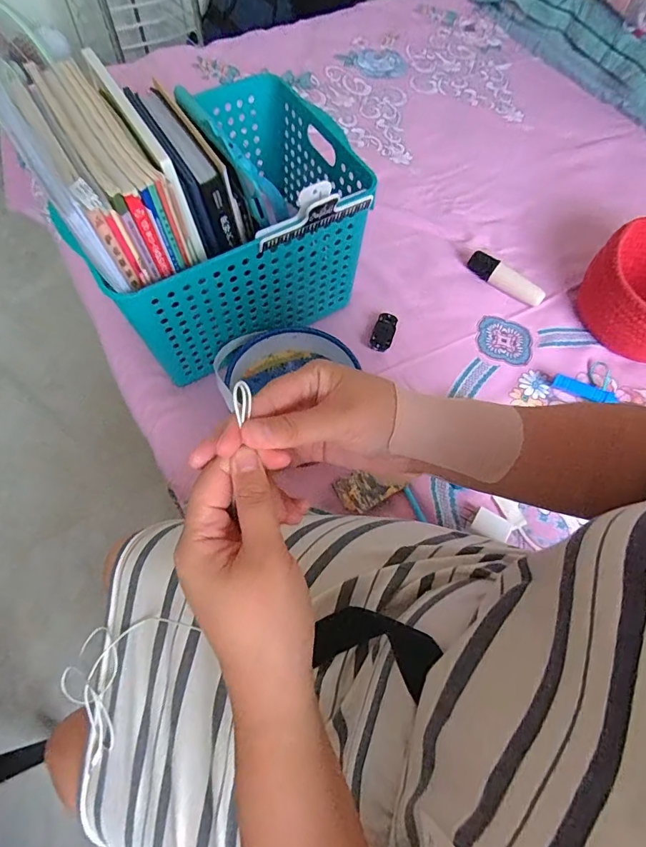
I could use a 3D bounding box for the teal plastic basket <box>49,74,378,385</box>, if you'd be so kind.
[{"bbox_3d":[-0.137,-0.262,0.630,0.328,0.230,0.278,-26,67,-15],"label":"teal plastic basket"}]

